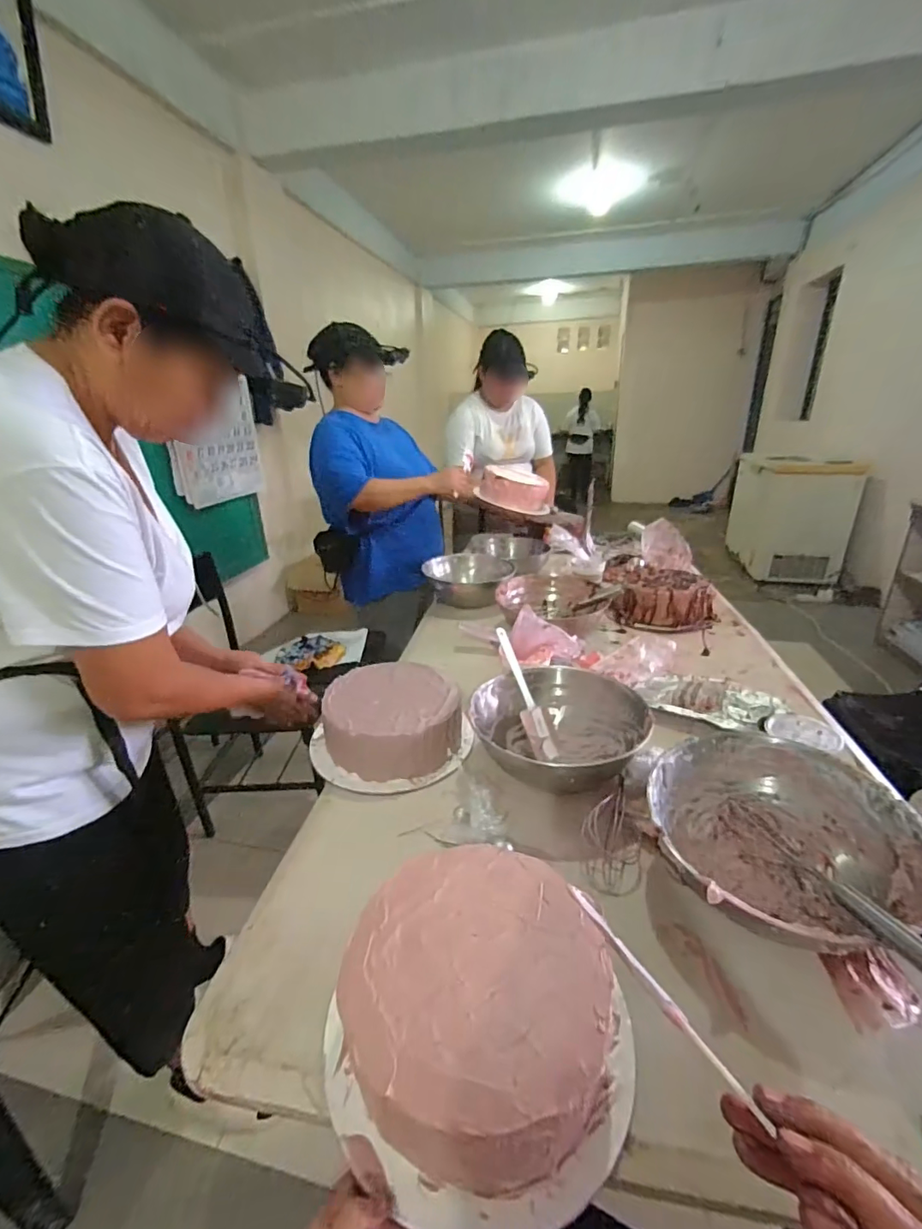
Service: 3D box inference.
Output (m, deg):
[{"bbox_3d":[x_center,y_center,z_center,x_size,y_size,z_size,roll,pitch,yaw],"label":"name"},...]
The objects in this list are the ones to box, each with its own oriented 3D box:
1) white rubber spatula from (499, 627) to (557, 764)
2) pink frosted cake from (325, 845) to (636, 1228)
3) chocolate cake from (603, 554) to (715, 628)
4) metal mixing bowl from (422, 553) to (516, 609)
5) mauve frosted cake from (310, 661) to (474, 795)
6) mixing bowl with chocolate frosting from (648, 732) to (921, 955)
[{"bbox_3d":[0.097,0.117,0.758,0.033,0.015,0.218,-9,62,-16],"label":"white rubber spatula"},{"bbox_3d":[0.010,0.305,0.378,0.202,0.087,0.211,-1,23,1],"label":"pink frosted cake"},{"bbox_3d":[0.459,-0.050,1.150,0.189,0.098,0.210,-4,23,-6],"label":"chocolate cake"},{"bbox_3d":[0.014,-0.092,1.278,0.229,0.077,0.229,-1,23,1],"label":"metal mixing bowl"},{"bbox_3d":[-0.097,0.162,0.737,0.214,0.091,0.202,2,23,9],"label":"mauve frosted cake"},{"bbox_3d":[0.317,0.232,0.503,0.234,0.088,0.225,-1,23,1],"label":"mixing bowl with chocolate frosting"}]

